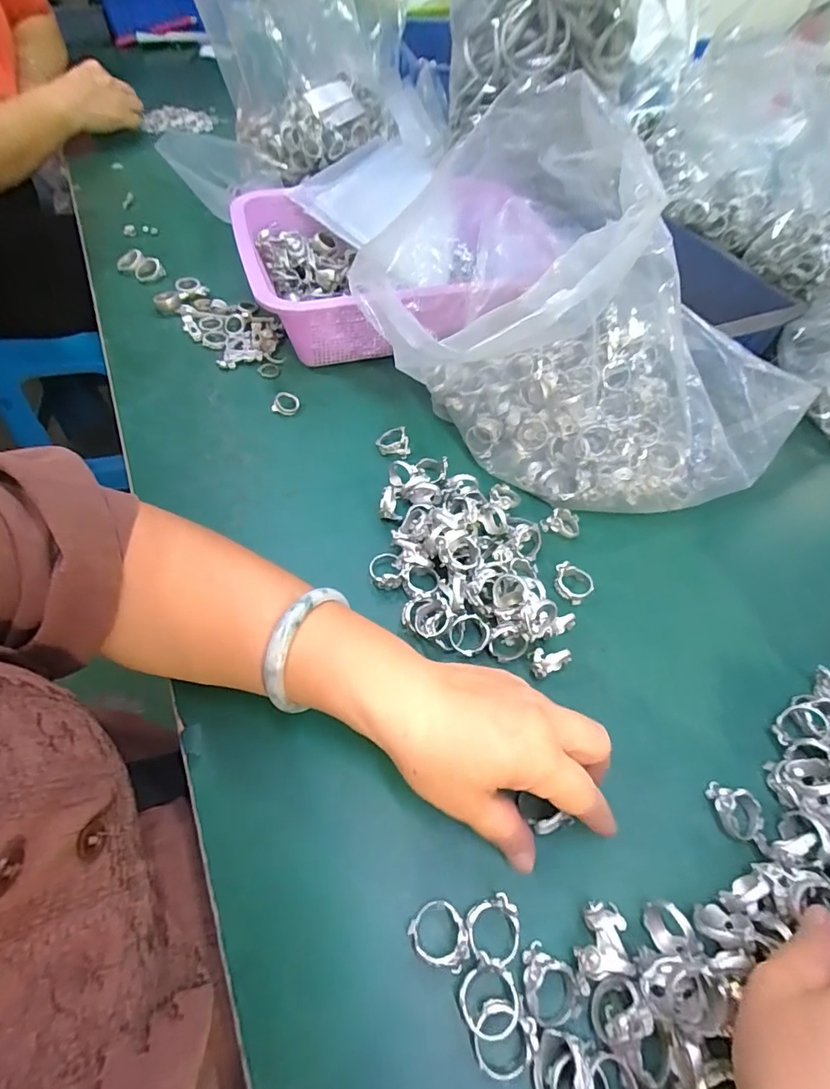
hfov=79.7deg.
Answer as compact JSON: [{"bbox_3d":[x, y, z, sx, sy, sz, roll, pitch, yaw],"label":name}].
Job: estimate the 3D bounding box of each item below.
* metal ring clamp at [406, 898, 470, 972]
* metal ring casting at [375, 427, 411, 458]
[{"bbox_3d":[0.011,0.184,0.235,0.028,0.014,0.025,14,55,5],"label":"metal ring clamp"},{"bbox_3d":[-0.019,-0.087,0.422,0.028,0.014,0.025,2,55,-3],"label":"metal ring casting"}]

